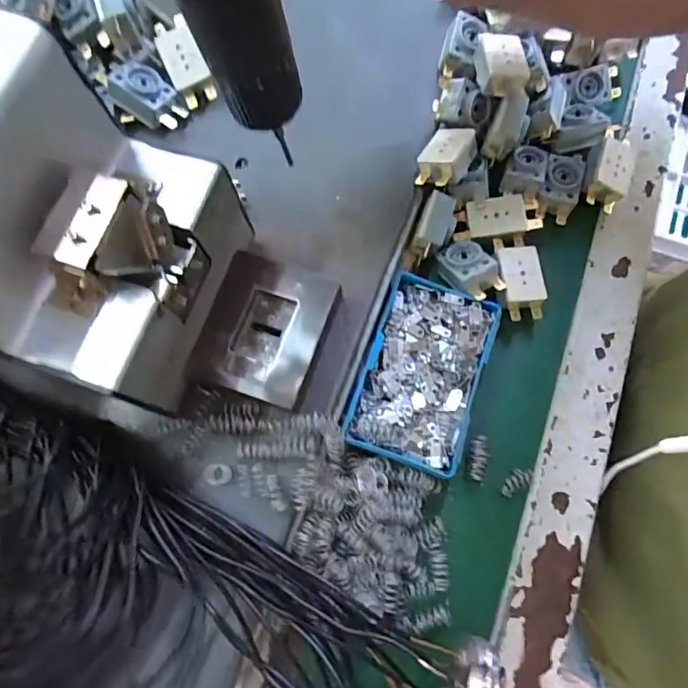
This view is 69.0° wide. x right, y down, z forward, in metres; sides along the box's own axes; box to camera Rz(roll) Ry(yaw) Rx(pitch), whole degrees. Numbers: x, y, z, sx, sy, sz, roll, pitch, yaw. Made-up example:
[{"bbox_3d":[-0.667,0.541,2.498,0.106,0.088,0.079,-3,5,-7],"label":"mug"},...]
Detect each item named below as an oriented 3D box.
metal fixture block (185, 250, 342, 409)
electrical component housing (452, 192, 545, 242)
[{"bbox_3d":[-0.047,-0.007,0.299,0.071,0.028,0.080,18,75,7],"label":"metal fixture block"},{"bbox_3d":[0.105,-0.087,0.345,0.057,0.015,0.026,-8,74,-1],"label":"electrical component housing"}]

